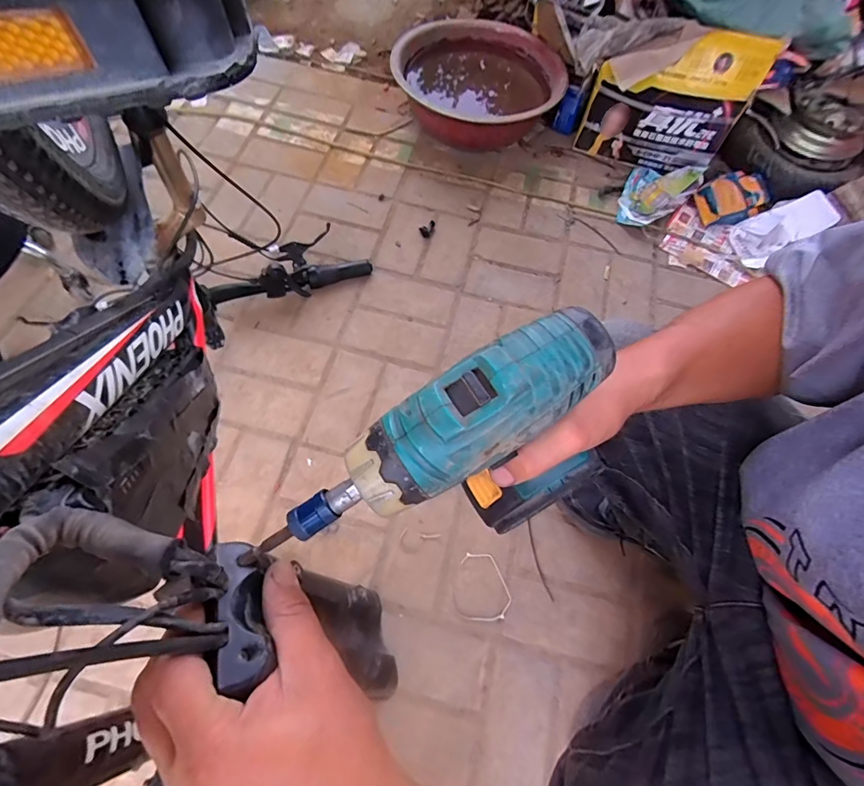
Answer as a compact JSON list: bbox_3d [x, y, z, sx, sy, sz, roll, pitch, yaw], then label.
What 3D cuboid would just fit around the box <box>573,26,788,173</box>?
[{"bbox_3d":[0.528,-0.646,0.944,0.317,0.256,0.074,9,67,0],"label":"box"}]

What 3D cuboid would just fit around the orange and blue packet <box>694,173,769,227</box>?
[{"bbox_3d":[0.709,-0.454,0.990,0.185,0.057,0.106,-21,72,-10],"label":"orange and blue packet"}]

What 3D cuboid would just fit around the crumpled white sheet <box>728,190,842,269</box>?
[{"bbox_3d":[0.782,-0.367,0.942,0.205,0.047,0.106,-26,72,9],"label":"crumpled white sheet"}]

